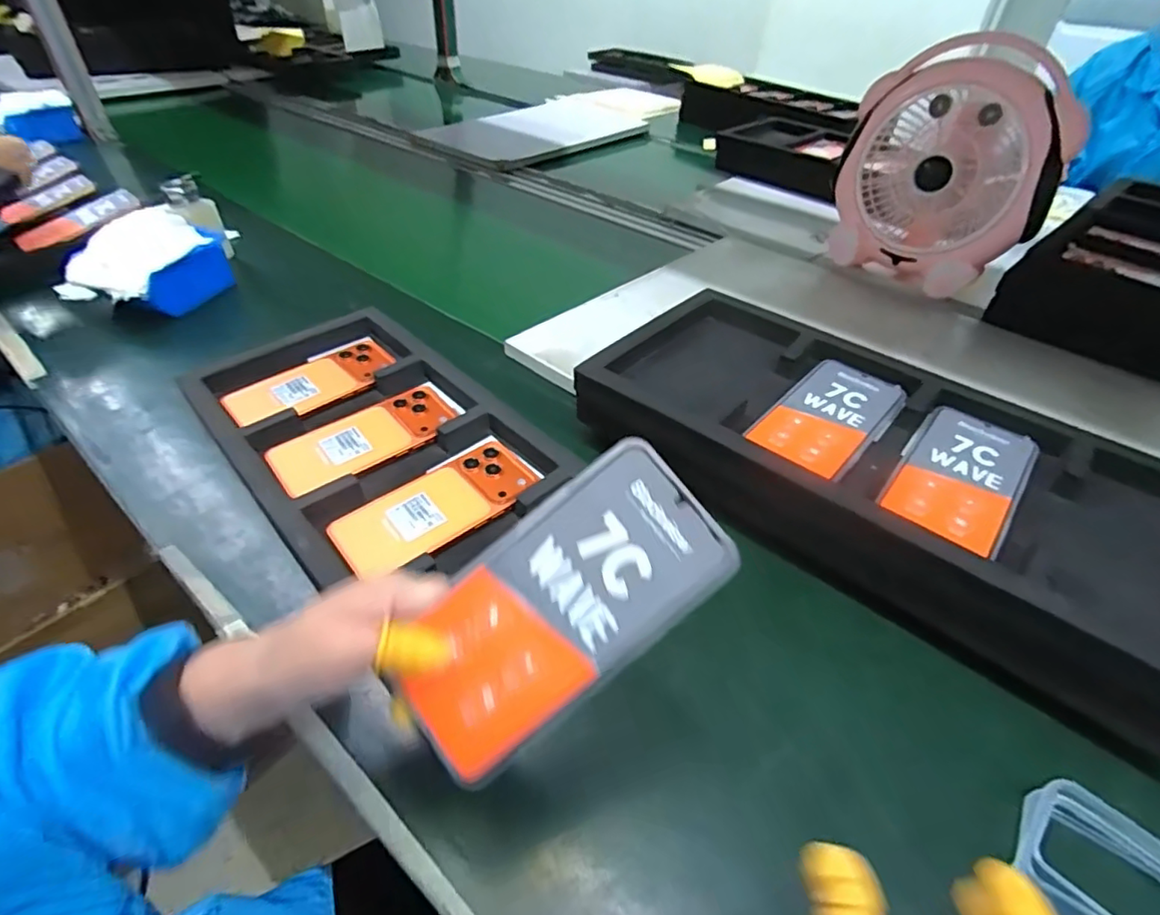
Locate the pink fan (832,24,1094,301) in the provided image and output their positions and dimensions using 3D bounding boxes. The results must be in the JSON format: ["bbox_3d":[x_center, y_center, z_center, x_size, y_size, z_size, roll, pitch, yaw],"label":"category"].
[{"bbox_3d":[0.462,-0.362,0.748,0.246,0.248,0.108,24,45,22],"label":"pink fan"}]

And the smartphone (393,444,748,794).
[{"bbox_3d":[-0.010,0.071,0.276,0.163,0.006,0.078,-40,79,-1],"label":"smartphone"}]

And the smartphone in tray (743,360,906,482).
[{"bbox_3d":[0.210,-0.036,0.491,0.079,0.010,0.152,33,49,29],"label":"smartphone in tray"}]

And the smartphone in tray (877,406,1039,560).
[{"bbox_3d":[0.286,0.012,0.441,0.080,0.008,0.151,30,48,27],"label":"smartphone in tray"}]

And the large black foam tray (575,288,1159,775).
[{"bbox_3d":[0.244,0.009,0.483,0.472,0.080,0.219,30,48,27],"label":"large black foam tray"}]

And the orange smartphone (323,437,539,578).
[{"bbox_3d":[-0.116,0.040,0.486,0.162,0.018,0.075,-27,50,-30],"label":"orange smartphone"}]

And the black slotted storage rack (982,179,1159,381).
[{"bbox_3d":[0.747,-0.249,0.777,0.423,0.096,0.225,-31,52,-33],"label":"black slotted storage rack"}]

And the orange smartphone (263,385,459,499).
[{"bbox_3d":[-0.195,-0.022,0.542,0.169,0.009,0.085,-29,50,-31],"label":"orange smartphone"}]

